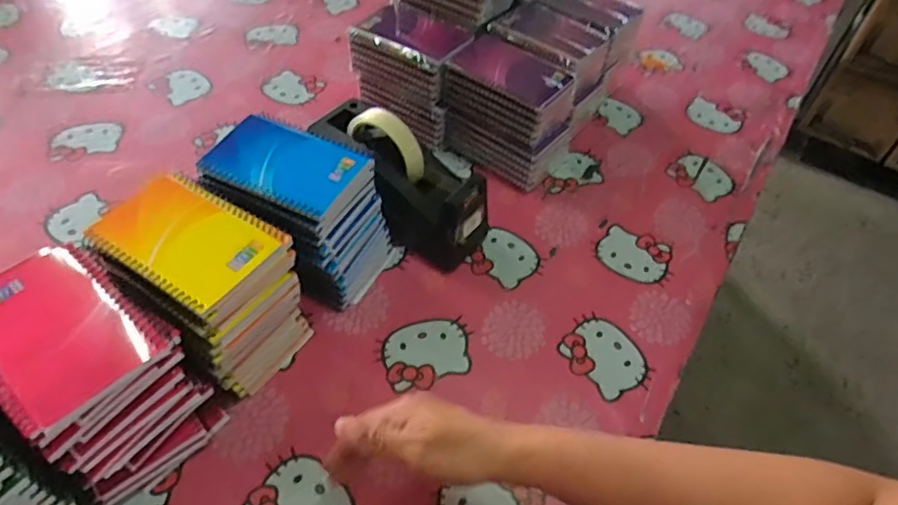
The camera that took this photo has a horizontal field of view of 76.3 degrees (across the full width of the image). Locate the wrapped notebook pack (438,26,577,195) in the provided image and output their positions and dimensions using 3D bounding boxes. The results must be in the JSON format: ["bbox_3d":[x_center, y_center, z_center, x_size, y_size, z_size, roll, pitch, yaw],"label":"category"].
[{"bbox_3d":[0.073,-0.179,0.709,0.143,0.120,0.114,30,53,20],"label":"wrapped notebook pack"}]

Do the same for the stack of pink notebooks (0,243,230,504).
[{"bbox_3d":[-0.268,0.092,0.436,0.136,0.143,0.105,33,55,22],"label":"stack of pink notebooks"}]

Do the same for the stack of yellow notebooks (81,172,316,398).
[{"bbox_3d":[-0.208,0.032,0.498,0.133,0.138,0.103,30,54,20],"label":"stack of yellow notebooks"}]

